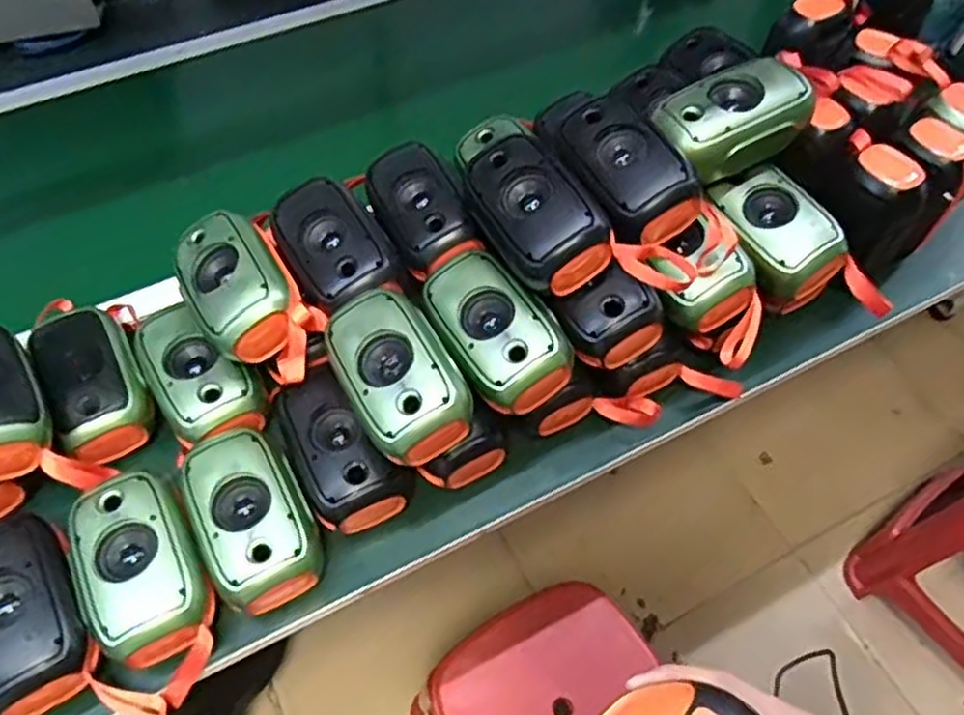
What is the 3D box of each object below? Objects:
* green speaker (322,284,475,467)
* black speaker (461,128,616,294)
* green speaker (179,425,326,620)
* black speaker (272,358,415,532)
[{"bbox_3d":[-0.078,0.013,0.680,0.101,0.059,0.163,-27,62,-16],"label":"green speaker"},{"bbox_3d":[0.055,-0.138,0.709,0.098,0.060,0.163,-37,67,3],"label":"black speaker"},{"bbox_3d":[-0.206,0.144,0.662,0.092,0.055,0.160,-25,61,-15],"label":"green speaker"},{"bbox_3d":[-0.136,0.087,0.716,0.094,0.063,0.153,-25,61,-15],"label":"black speaker"}]

